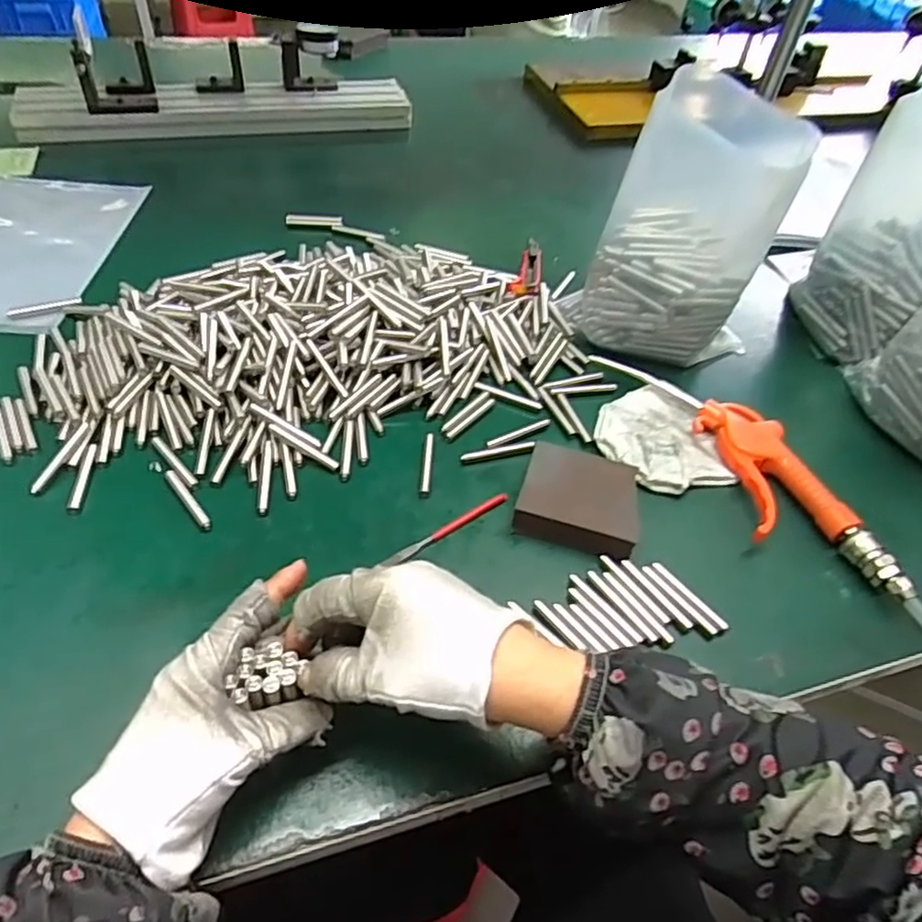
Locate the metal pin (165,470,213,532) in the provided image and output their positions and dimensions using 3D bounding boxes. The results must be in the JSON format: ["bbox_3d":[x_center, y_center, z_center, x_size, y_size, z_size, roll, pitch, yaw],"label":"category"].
[{"bbox_3d":[-0.185,0.025,0.439,0.008,0.004,0.061,-30,56,-29],"label":"metal pin"}]

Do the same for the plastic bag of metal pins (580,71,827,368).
[{"bbox_3d":[0.182,-0.184,0.528,0.134,0.198,0.097,29,51,20],"label":"plastic bag of metal pins"}]

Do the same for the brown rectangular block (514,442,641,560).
[{"bbox_3d":[0.082,0.024,0.445,0.078,0.023,0.070,14,47,8],"label":"brown rectangular block"}]

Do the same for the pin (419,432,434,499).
[{"bbox_3d":[-0.024,0.001,0.476,0.008,0.004,0.057,5,47,-1],"label":"pin"}]

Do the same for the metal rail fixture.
[{"bbox_3d":[-0.311,-0.488,0.846,0.488,0.098,0.097,-12,49,-16],"label":"metal rail fixture"}]

